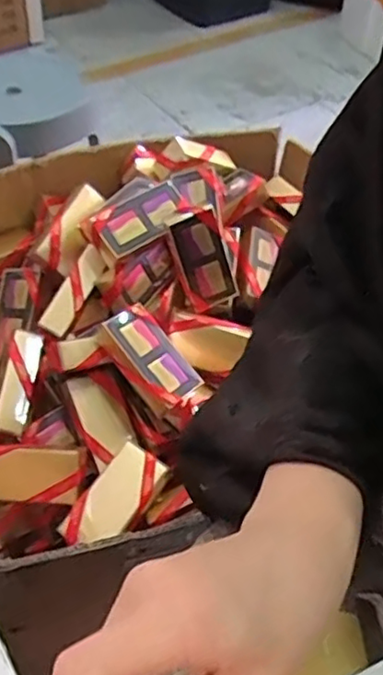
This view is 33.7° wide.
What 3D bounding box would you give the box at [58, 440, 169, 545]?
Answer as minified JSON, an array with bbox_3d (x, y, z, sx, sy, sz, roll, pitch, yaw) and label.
[{"bbox_3d":[-0.078,0.166,0.646,0.061,0.018,0.114,37,70,8],"label":"box"}]

